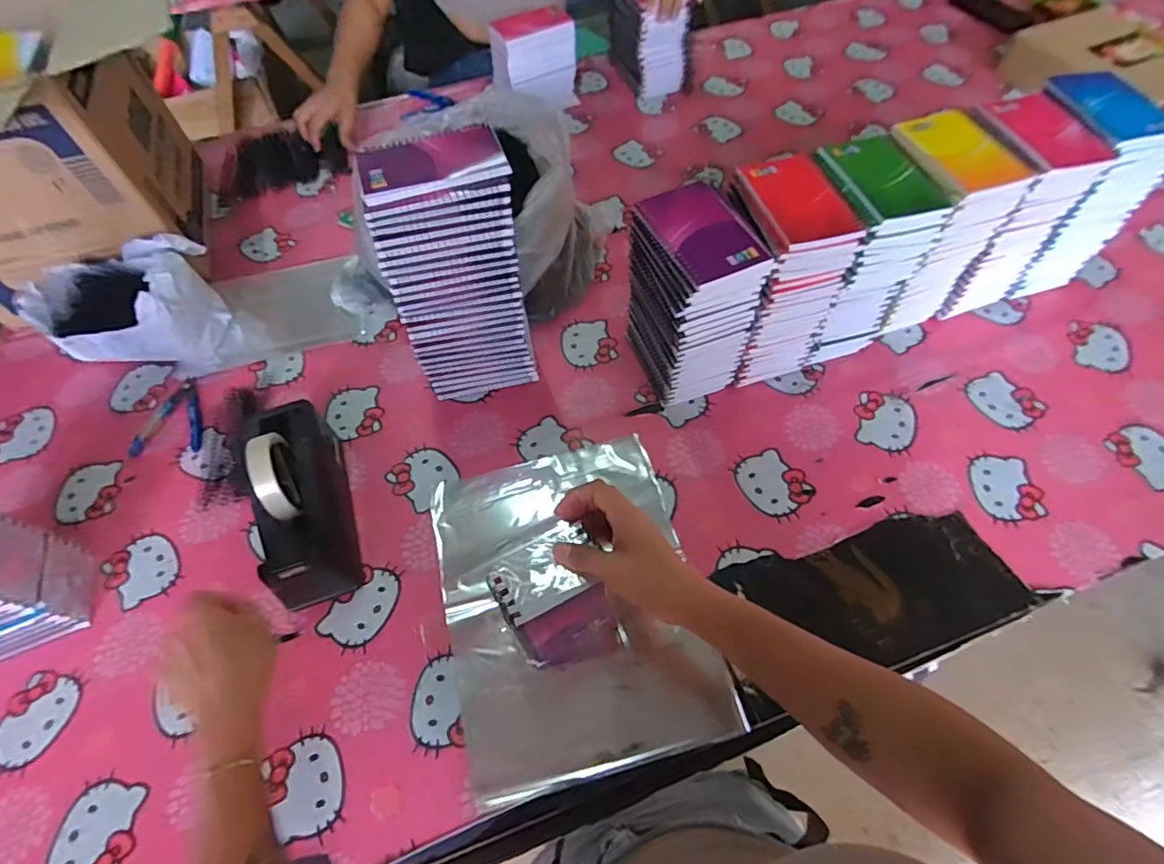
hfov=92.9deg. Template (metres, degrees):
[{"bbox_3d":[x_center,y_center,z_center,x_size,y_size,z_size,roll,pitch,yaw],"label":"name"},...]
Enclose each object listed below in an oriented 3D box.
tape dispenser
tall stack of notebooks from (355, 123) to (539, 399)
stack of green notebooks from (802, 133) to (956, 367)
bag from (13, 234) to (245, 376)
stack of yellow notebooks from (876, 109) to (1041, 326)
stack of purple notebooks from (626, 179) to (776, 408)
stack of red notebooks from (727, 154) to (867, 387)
[{"bbox_3d":[-0.294,0.070,0.583,0.067,0.120,0.212,-17,59,-9],"label":"tape dispenser"},{"bbox_3d":[-0.135,-0.170,0.625,0.137,0.291,0.104,-10,58,-4],"label":"tall stack of notebooks"},{"bbox_3d":[0.312,-0.211,0.668,0.110,0.222,0.138,-17,59,-9],"label":"stack of green notebooks"},{"bbox_3d":[-0.597,-0.171,0.737,0.202,0.116,0.151,-3,58,0],"label":"bag"},{"bbox_3d":[0.403,-0.242,0.672,0.118,0.235,0.124,-20,59,-10],"label":"stack of yellow notebooks"},{"bbox_3d":[0.122,-0.144,0.633,0.097,0.225,0.134,-19,59,-10],"label":"stack of purple notebooks"},{"bbox_3d":[0.218,-0.177,0.651,0.101,0.221,0.136,-16,59,-8],"label":"stack of red notebooks"}]

